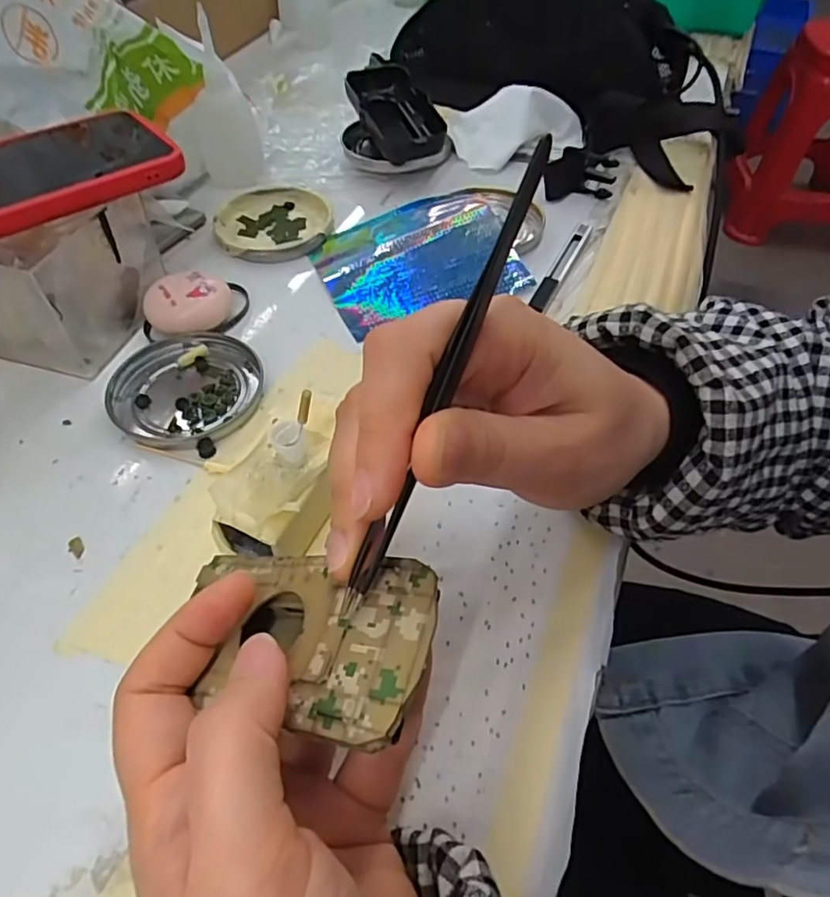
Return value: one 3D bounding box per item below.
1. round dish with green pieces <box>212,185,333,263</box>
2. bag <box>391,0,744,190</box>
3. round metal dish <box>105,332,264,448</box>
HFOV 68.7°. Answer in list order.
[{"bbox_3d":[-0.099,-0.158,0.427,0.079,0.012,0.081,0,51,0],"label":"round dish with green pieces"},{"bbox_3d":[0.138,-0.338,0.515,0.141,0.087,0.302,-36,60,-25],"label":"bag"},{"bbox_3d":[-0.125,-0.033,0.327,0.076,0.008,0.075,0,51,0],"label":"round metal dish"}]

